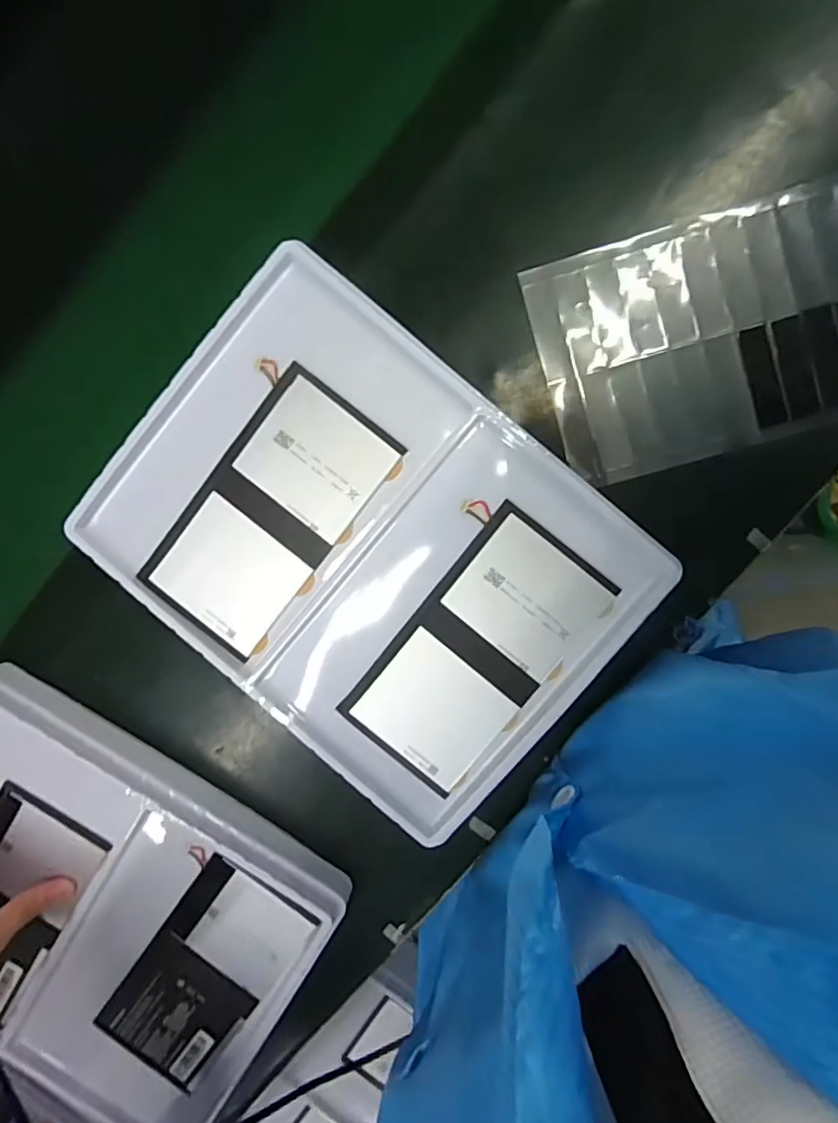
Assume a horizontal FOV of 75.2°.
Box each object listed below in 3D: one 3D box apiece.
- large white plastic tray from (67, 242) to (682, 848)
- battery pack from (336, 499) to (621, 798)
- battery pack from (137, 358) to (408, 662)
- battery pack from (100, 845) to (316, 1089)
[{"bbox_3d":[-0.030,-0.004,0.347,0.326,0.022,0.236,40,94,3],"label":"large white plastic tray"},{"bbox_3d":[0.036,0.056,0.347,0.097,0.011,0.169,39,94,4],"label":"battery pack"},{"bbox_3d":[-0.095,-0.030,0.350,0.093,0.010,0.170,38,94,4],"label":"battery pack"},{"bbox_3d":[-0.158,0.303,0.402,0.089,0.007,0.166,36,94,3],"label":"battery pack"}]

